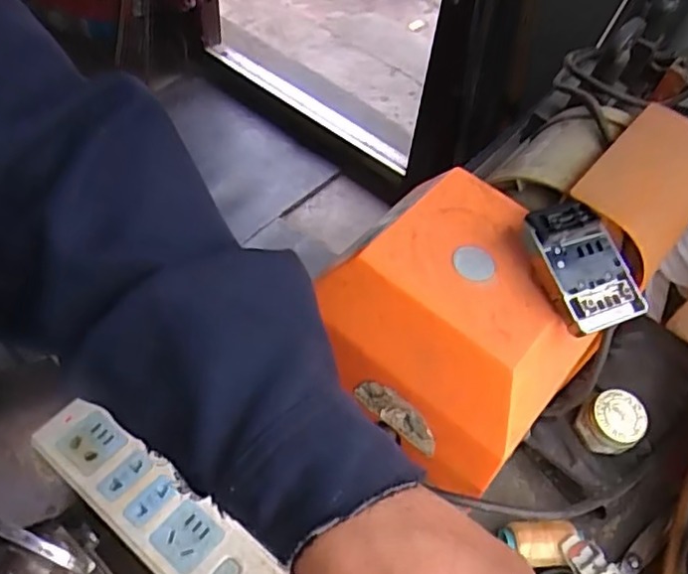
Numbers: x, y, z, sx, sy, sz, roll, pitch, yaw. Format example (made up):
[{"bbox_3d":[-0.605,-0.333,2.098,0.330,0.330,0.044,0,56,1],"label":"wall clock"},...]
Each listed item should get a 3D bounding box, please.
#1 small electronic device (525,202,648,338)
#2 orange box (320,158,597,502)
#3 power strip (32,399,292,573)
[{"bbox_3d":[0.129,-0.011,0.353,0.047,0.015,0.072,-15,76,-17],"label":"small electronic device"},{"bbox_3d":[0.066,0.016,0.382,0.129,0.083,0.152,-35,63,-28],"label":"orange box"},{"bbox_3d":[-0.109,0.138,0.389,0.185,0.023,0.047,35,57,21],"label":"power strip"}]

